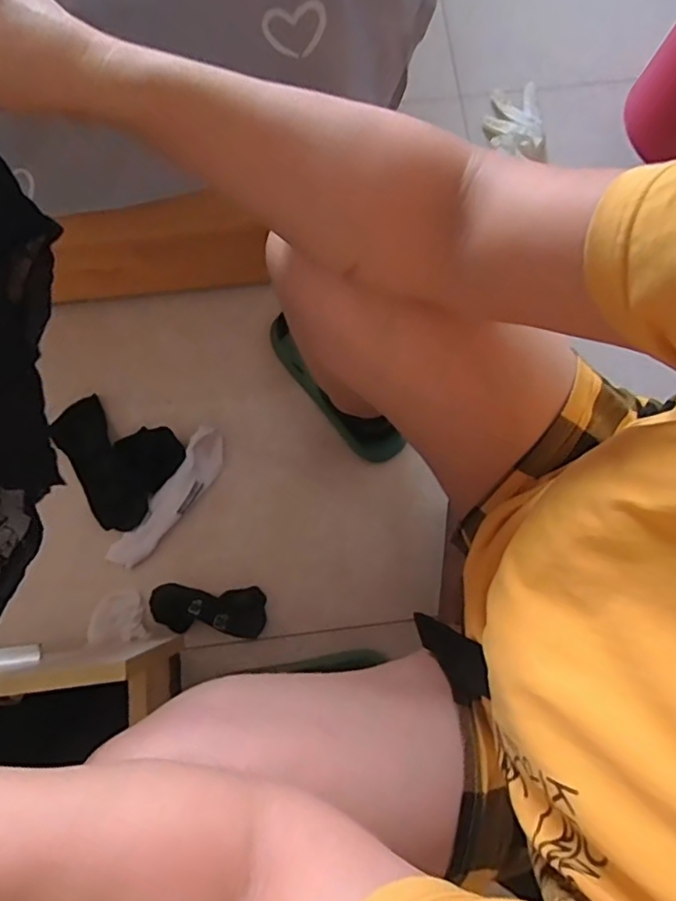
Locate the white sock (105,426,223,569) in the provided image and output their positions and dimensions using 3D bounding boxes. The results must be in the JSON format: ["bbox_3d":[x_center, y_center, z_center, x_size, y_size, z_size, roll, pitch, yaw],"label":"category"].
[{"bbox_3d":[-0.226,0.066,0.753,0.053,0.026,0.218,36,80,7],"label":"white sock"}]

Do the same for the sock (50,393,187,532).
[{"bbox_3d":[-0.311,0.009,0.759,0.169,0.031,0.142,34,80,6],"label":"sock"}]

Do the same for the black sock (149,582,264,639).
[{"bbox_3d":[-0.170,0.206,0.722,0.152,0.041,0.062,4,78,0],"label":"black sock"}]

